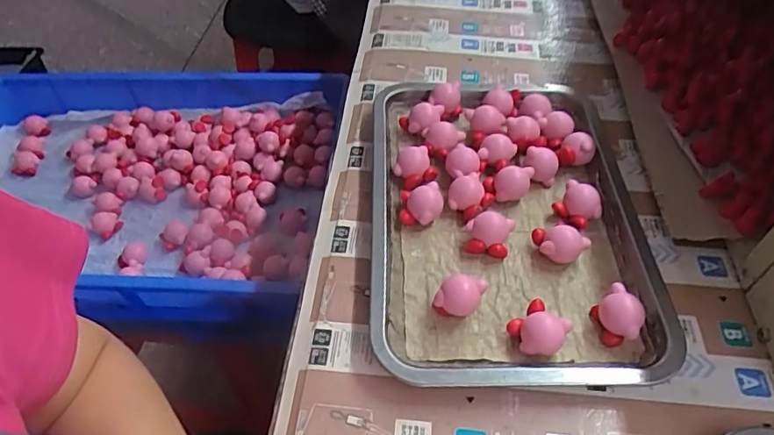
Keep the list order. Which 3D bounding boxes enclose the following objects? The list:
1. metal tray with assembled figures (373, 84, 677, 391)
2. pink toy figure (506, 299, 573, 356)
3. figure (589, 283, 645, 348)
[{"bbox_3d":[0.096,-0.011,0.462,0.218,0.035,0.320,-3,49,1],"label":"metal tray with assembled figures"},{"bbox_3d":[0.104,0.079,0.378,0.032,0.026,0.035,-33,55,-23],"label":"pink toy figure"},{"bbox_3d":[0.165,0.070,0.387,0.027,0.031,0.033,-9,50,-4],"label":"figure"}]

